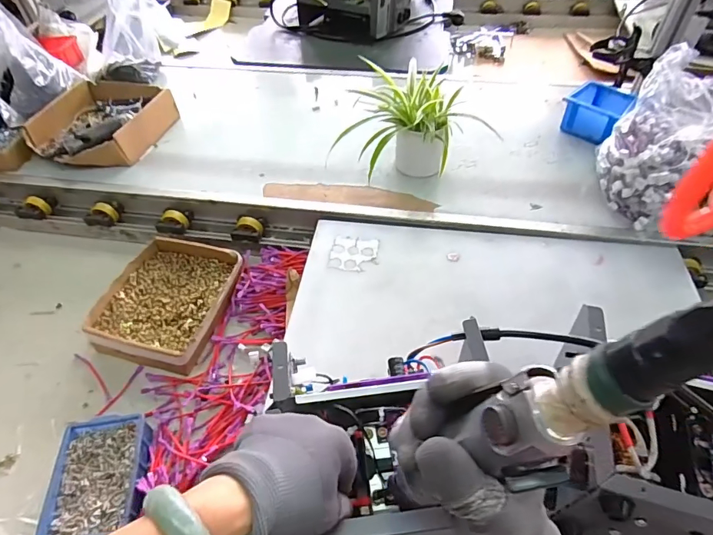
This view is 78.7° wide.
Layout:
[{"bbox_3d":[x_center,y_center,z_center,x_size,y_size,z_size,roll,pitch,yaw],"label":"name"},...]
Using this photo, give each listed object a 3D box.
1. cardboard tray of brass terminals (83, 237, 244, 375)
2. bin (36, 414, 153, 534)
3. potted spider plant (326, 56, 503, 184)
[{"bbox_3d":[-0.315,0.051,0.730,0.204,0.041,0.227,12,51,12],"label":"cardboard tray of brass terminals"},{"bbox_3d":[-0.316,0.266,0.544,0.106,0.050,0.151,-9,50,-5],"label":"bin"},{"bbox_3d":[0.089,-0.261,0.792,0.182,0.180,0.219,34,58,27],"label":"potted spider plant"}]

